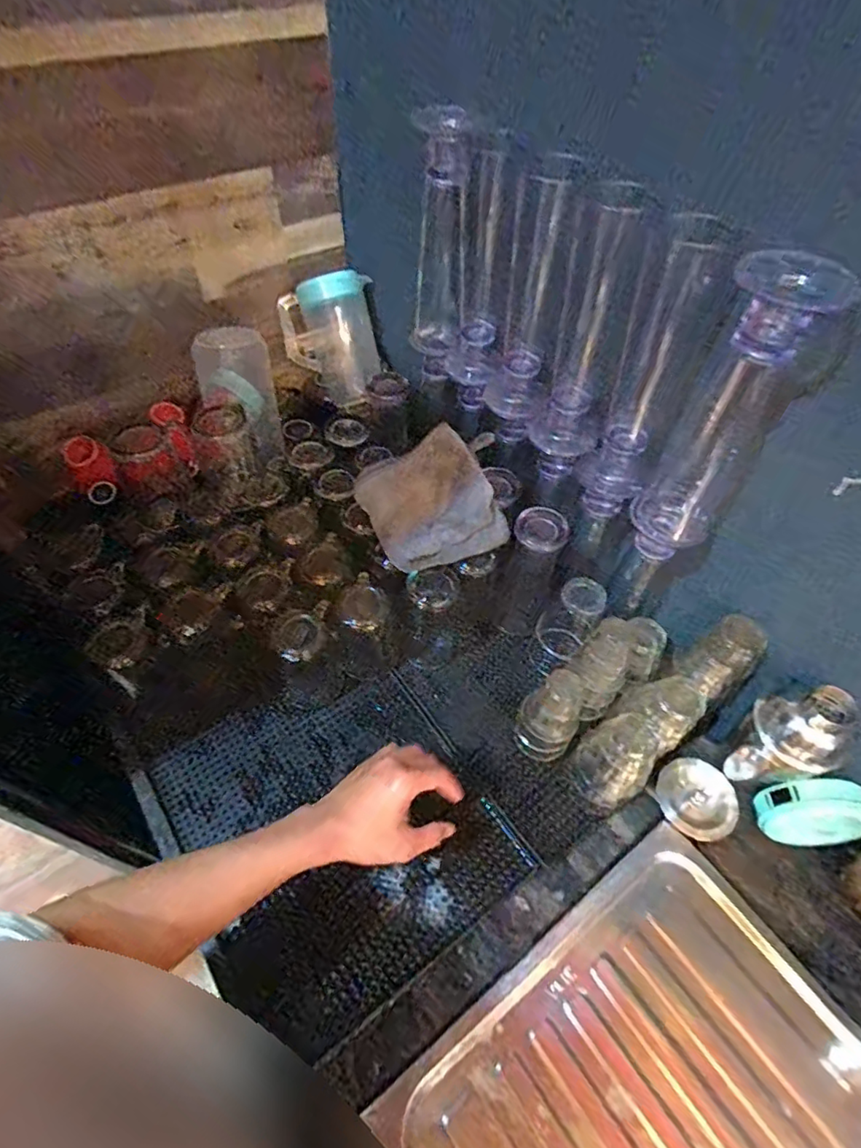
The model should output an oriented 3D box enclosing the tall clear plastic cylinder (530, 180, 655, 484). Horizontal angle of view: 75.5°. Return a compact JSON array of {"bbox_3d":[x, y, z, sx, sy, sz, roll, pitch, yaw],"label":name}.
[{"bbox_3d":[0.156,-0.220,0.573,0.068,0.295,0.063,18,54,11],"label":"tall clear plastic cylinder"}]

